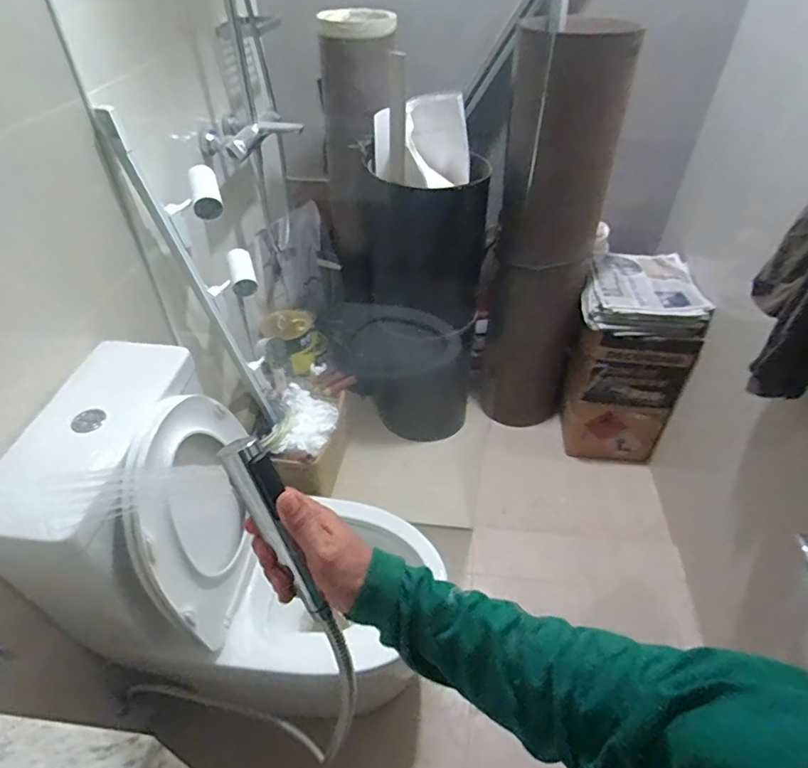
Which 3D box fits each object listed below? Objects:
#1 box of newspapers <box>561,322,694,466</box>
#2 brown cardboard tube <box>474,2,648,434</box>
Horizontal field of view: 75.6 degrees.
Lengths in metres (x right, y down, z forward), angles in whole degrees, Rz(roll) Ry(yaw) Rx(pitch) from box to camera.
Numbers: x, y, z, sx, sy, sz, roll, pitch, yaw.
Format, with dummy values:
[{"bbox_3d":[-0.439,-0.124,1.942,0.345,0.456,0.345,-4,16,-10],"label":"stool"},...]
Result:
[{"bbox_3d":[0.722,-0.091,1.733,0.334,0.558,0.371,11,44,12],"label":"box of newspapers"},{"bbox_3d":[0.447,-0.426,1.701,0.324,1.211,0.334,7,43,7],"label":"brown cardboard tube"}]

